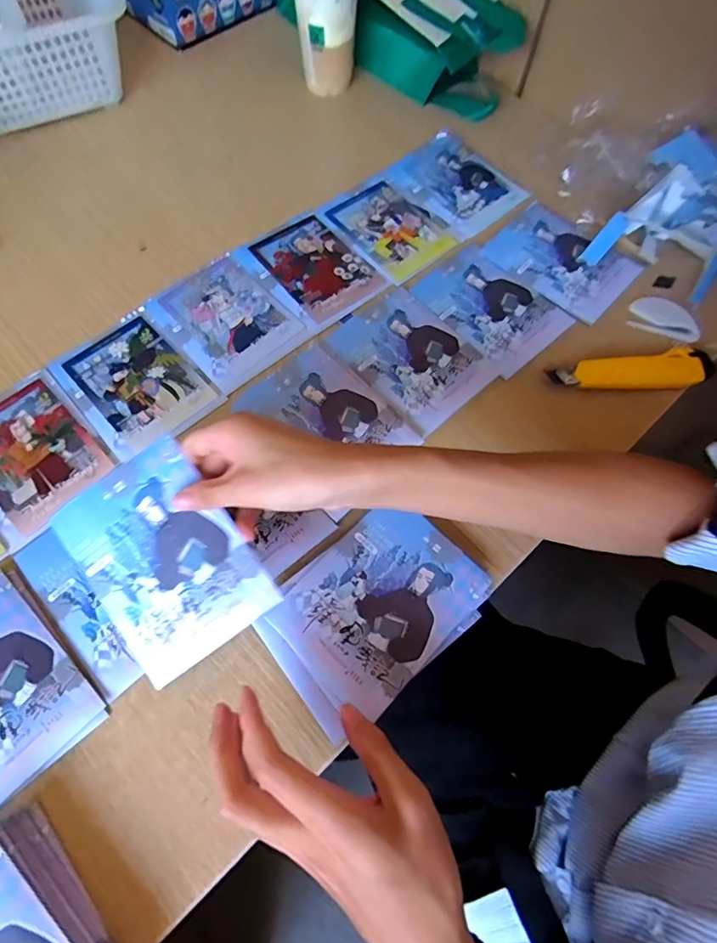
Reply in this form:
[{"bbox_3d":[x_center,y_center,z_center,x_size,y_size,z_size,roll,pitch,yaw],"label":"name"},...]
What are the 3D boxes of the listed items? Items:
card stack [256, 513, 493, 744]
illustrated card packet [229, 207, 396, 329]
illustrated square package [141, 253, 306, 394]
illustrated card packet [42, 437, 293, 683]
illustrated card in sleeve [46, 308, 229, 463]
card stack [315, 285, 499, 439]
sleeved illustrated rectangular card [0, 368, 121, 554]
[{"bbox_3d":[0.012,0.104,0.380,0.160,0.018,0.114,-38,74,-15],"label":"card stack"},{"bbox_3d":[-0.049,-0.216,0.521,0.110,0.006,0.139,-37,74,-15],"label":"illustrated card packet"},{"bbox_3d":[-0.137,-0.156,0.496,0.109,0.006,0.138,-41,75,-16],"label":"illustrated square package"},{"bbox_3d":[-0.136,0.060,0.342,0.107,0.005,0.142,-36,86,0],"label":"illustrated card packet"},{"bbox_3d":[-0.211,-0.086,0.461,0.107,0.004,0.143,-41,75,-16],"label":"illustrated card in sleeve"},{"bbox_3d":[0.049,-0.113,0.478,0.107,0.011,0.145,-38,74,-15],"label":"card stack"},{"bbox_3d":[-0.292,-0.017,0.431,0.110,0.004,0.136,-42,75,-16],"label":"sleeved illustrated rectangular card"}]

